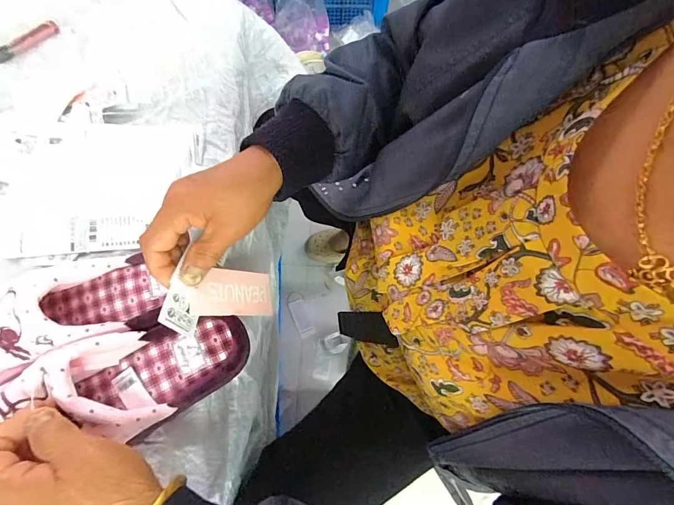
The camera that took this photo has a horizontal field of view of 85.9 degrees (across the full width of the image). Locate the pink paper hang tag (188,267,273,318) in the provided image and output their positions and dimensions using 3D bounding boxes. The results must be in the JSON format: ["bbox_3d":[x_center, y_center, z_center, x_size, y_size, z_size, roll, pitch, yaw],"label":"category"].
[{"bbox_3d":[-0.099,0.038,0.349,0.005,0.091,0.044,-16,73,35],"label":"pink paper hang tag"}]

